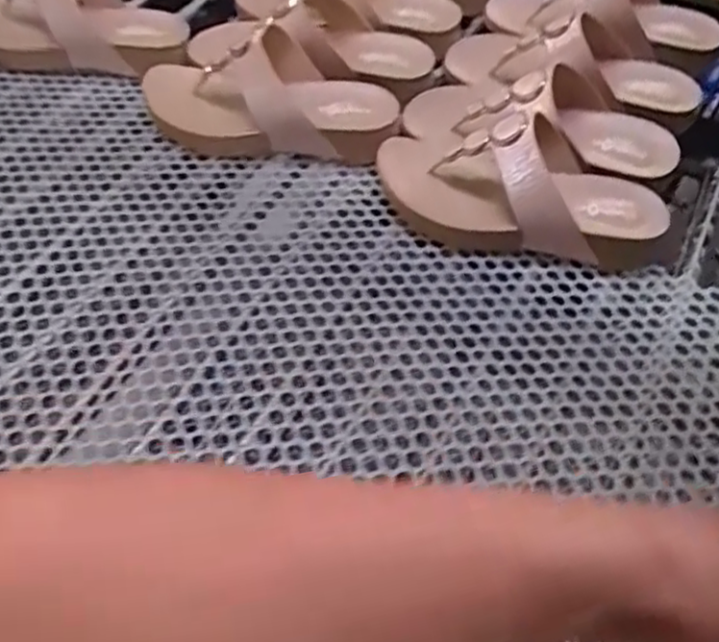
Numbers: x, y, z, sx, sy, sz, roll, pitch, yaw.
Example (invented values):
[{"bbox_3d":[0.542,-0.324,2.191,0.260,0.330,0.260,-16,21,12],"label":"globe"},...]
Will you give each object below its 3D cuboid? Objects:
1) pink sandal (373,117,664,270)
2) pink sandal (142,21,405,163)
[{"bbox_3d":[0.128,-0.108,0.545,0.229,0.089,0.087,12,56,8],"label":"pink sandal"},{"bbox_3d":[-0.088,-0.201,0.605,0.230,0.081,0.100,4,55,3],"label":"pink sandal"}]

